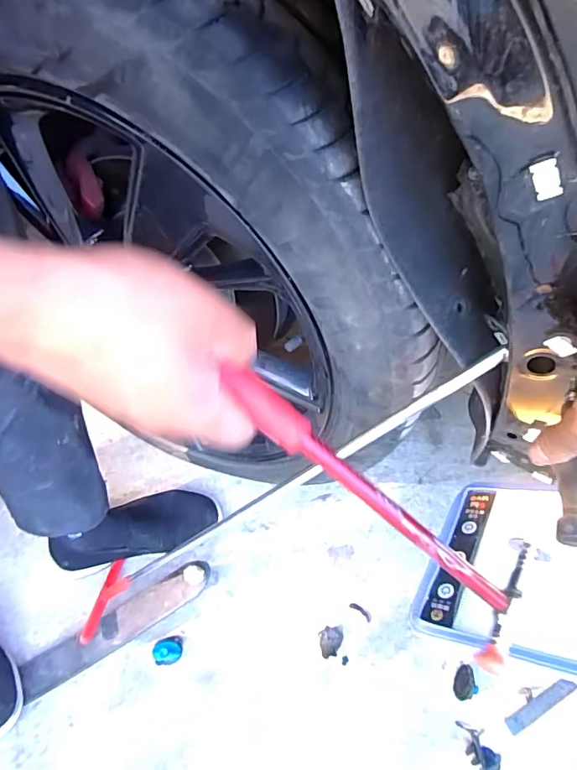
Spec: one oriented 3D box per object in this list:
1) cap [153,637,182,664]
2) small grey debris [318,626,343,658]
[{"bbox_3d":[-0.171,0.375,0.695,0.038,0.015,0.031,-3,53,-4],"label":"cap"},{"bbox_3d":[0.062,0.370,0.711,0.033,0.007,0.037,-1,53,-2],"label":"small grey debris"}]

